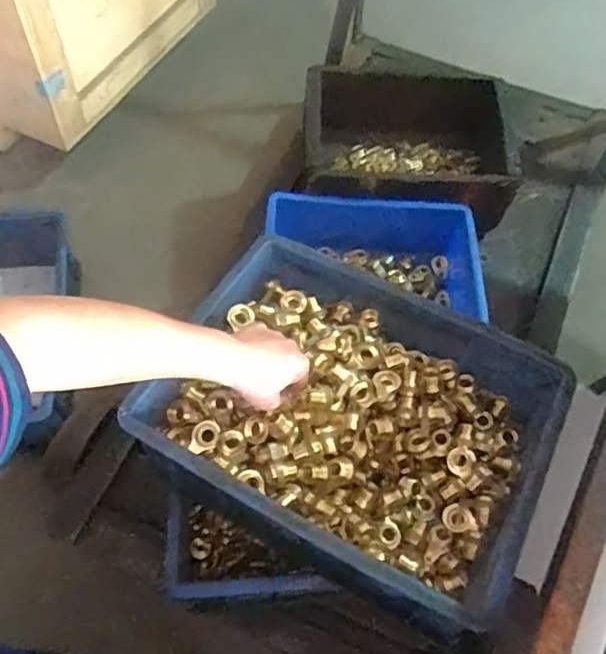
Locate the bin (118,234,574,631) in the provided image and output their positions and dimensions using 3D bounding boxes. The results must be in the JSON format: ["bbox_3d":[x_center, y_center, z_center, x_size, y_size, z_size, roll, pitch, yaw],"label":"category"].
[{"bbox_3d":[0.057,0.096,0.689,0.388,0.129,0.314,26,61,11],"label":"bin"}]

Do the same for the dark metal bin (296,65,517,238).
[{"bbox_3d":[0.184,-0.313,1.109,0.370,0.127,0.287,7,59,0],"label":"dark metal bin"}]

